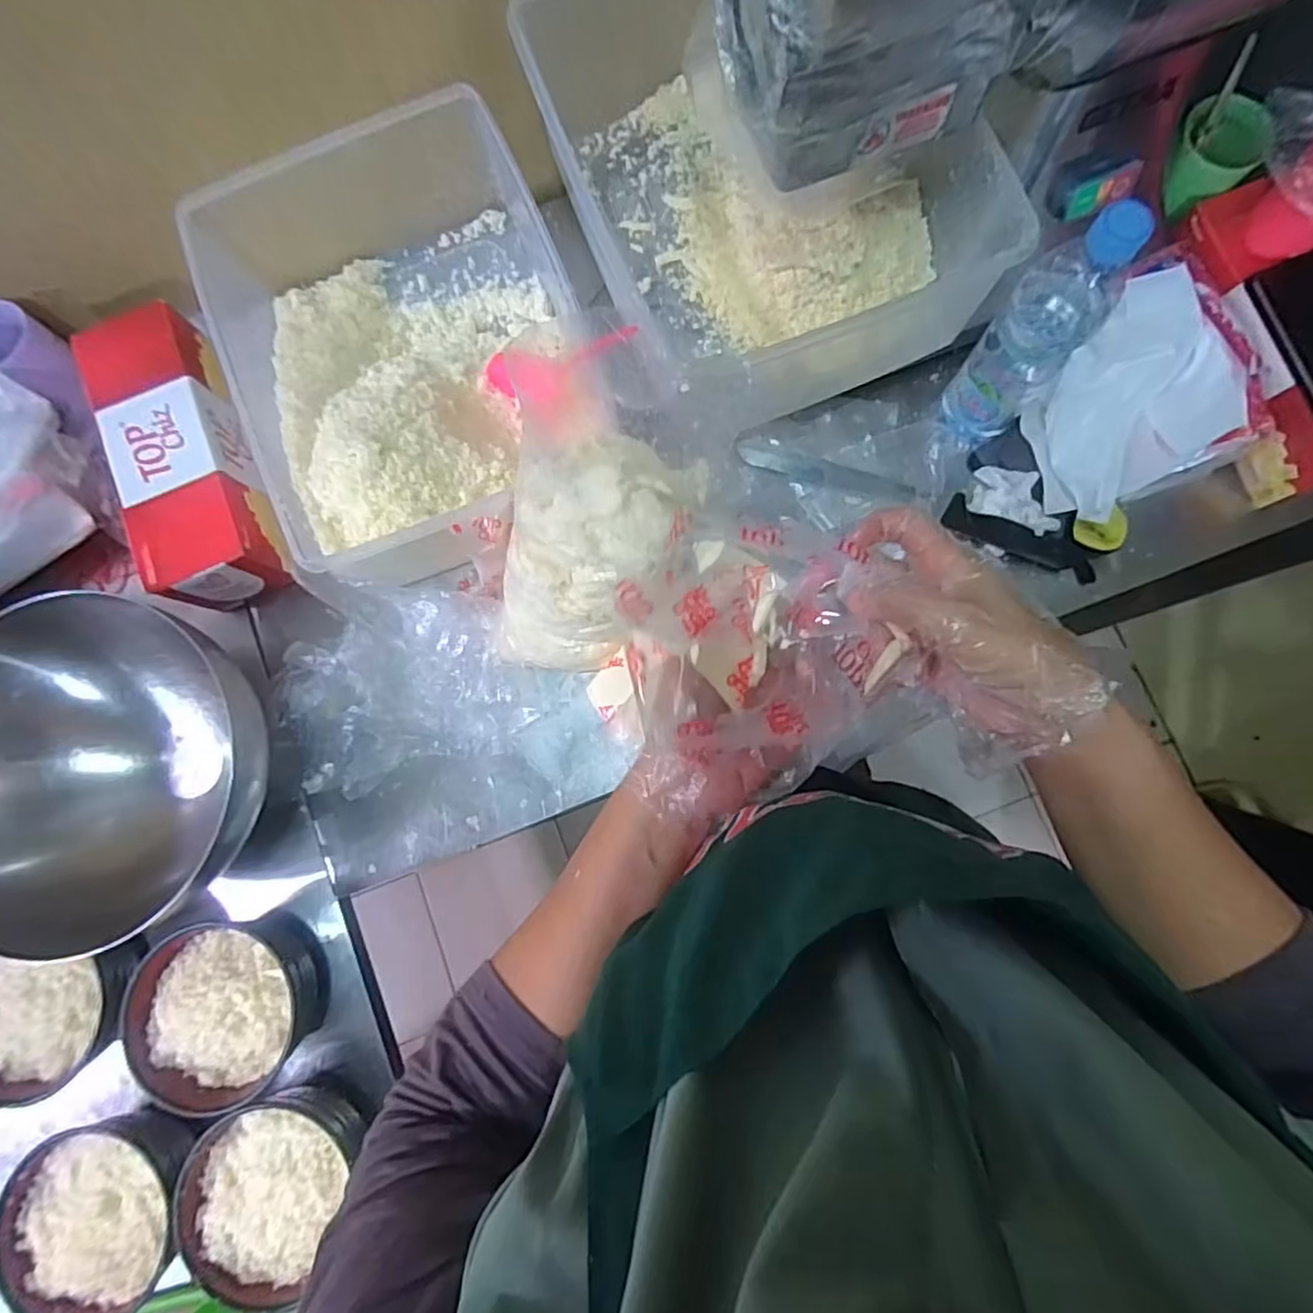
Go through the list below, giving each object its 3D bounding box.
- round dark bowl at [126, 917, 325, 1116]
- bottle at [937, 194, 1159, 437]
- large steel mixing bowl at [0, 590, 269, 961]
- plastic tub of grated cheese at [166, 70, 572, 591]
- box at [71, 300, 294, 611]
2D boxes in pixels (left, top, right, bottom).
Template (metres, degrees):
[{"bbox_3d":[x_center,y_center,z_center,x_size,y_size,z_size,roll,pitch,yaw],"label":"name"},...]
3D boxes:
[{"bbox_3d":[-0.361,0.301,0.557,0.133,0.060,0.142,-1,81,3],"label":"round dark bowl"},{"bbox_3d":[0.289,-0.242,0.510,0.065,0.235,0.059,38,85,8],"label":"bottle"},{"bbox_3d":[-0.447,0.097,0.550,0.252,0.131,0.250,-1,81,3],"label":"large steel mixing bowl"},{"bbox_3d":[-0.220,-0.278,0.600,0.281,0.118,0.395,-22,81,0],"label":"plastic tub of grated cheese"},{"bbox_3d":[-0.436,-0.188,0.608,0.106,0.078,0.269,-24,81,0],"label":"box"}]

